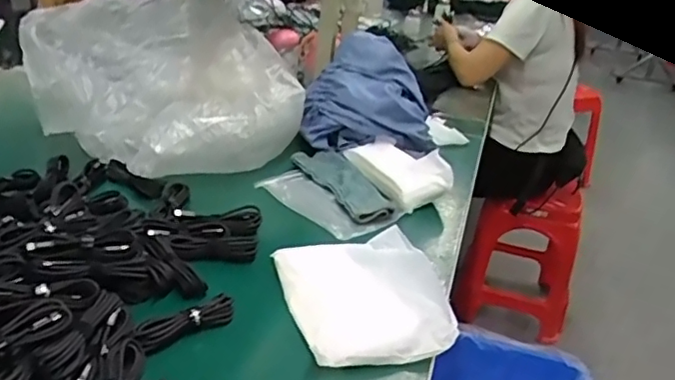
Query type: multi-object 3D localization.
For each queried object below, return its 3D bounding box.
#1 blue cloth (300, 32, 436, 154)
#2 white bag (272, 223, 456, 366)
[{"bbox_3d":[0.055,-0.171,1.050,0.239,0.180,0.199,5,26,-5],"label":"blue cloth"},{"bbox_3d":[0.033,0.116,0.667,0.169,0.041,0.195,-2,27,-19],"label":"white bag"}]

